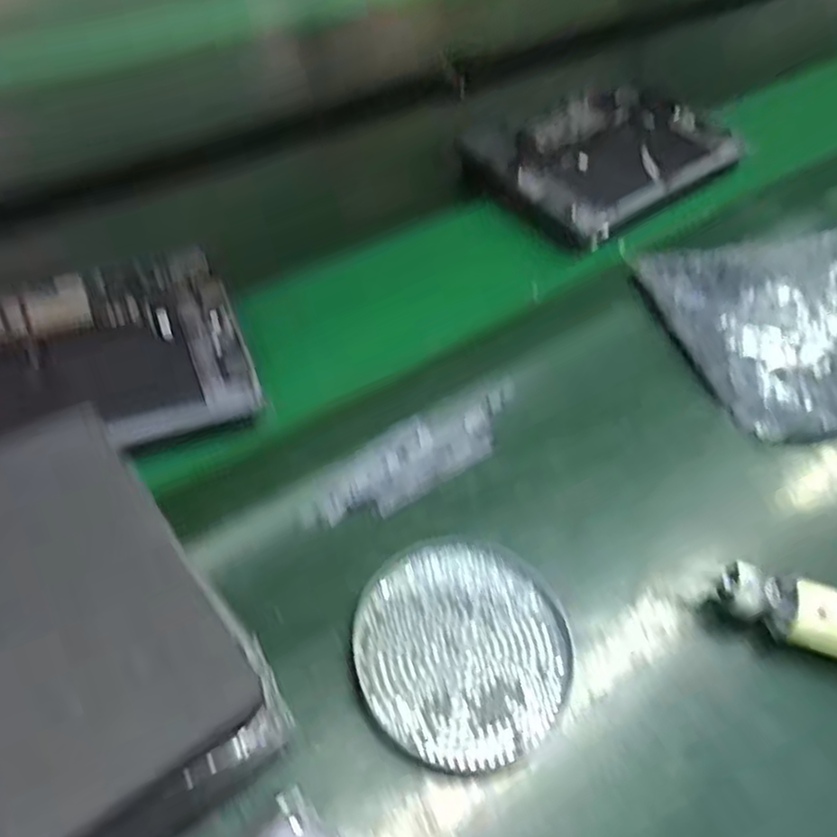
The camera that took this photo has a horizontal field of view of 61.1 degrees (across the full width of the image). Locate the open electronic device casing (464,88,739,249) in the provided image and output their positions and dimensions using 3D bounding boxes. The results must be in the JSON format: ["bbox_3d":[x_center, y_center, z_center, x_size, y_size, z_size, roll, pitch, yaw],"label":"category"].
[{"bbox_3d":[0.175,-0.247,0.661,0.242,0.031,0.171,-30,60,-26],"label":"open electronic device casing"}]

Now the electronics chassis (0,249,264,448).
[{"bbox_3d":[-0.243,-0.031,0.451,0.252,0.024,0.161,-17,55,-19],"label":"electronics chassis"}]

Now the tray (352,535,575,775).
[{"bbox_3d":[0.024,0.120,0.376,0.111,0.019,0.114,3,51,-4],"label":"tray"}]

